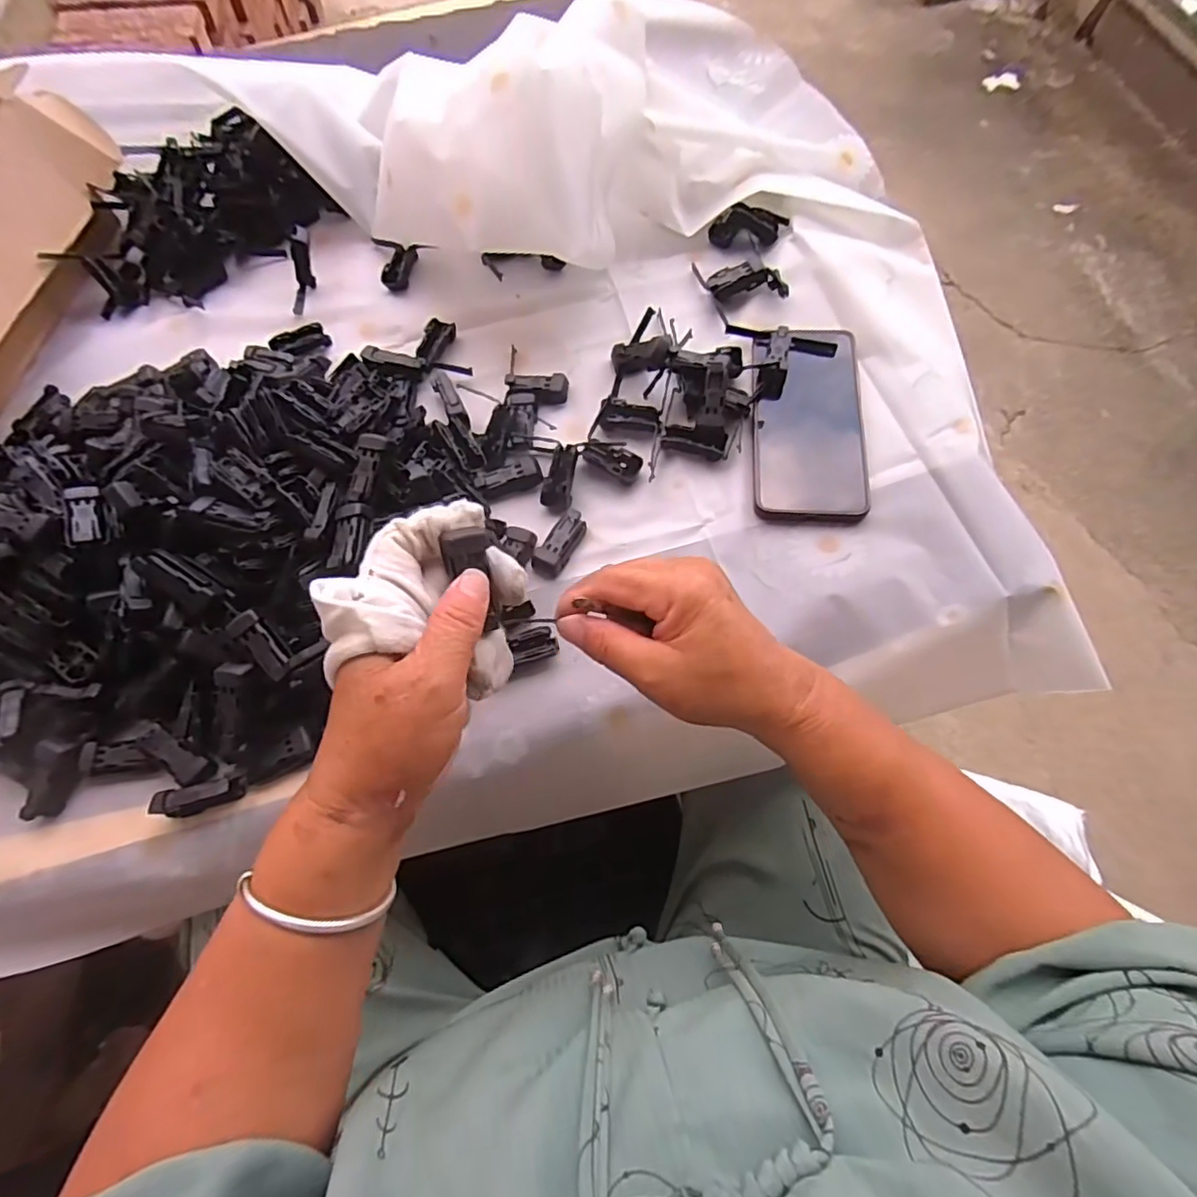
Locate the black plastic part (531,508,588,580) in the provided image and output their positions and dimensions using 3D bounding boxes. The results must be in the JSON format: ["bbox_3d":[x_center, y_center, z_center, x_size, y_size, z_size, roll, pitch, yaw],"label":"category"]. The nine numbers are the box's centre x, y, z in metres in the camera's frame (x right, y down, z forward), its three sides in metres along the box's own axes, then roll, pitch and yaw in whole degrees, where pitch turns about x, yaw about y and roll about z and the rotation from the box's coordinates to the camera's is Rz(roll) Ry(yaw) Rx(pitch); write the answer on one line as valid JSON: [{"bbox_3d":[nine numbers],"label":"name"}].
[{"bbox_3d":[-0.025,-0.038,0.418,0.022,0.013,0.051,33,71,12],"label":"black plastic part"}]

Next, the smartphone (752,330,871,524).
[{"bbox_3d":[0.155,-0.132,0.445,0.079,0.015,0.164,4,68,2],"label":"smartphone"}]

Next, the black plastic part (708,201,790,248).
[{"bbox_3d":[0.131,-0.326,0.518,0.064,0.025,0.027,7,68,3],"label":"black plastic part"}]

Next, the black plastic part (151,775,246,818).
[{"bbox_3d":[-0.242,0.120,0.361,0.048,0.019,0.015,-15,68,-6],"label":"black plastic part"}]

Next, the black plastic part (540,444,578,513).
[{"bbox_3d":[-0.027,-0.086,0.431,0.021,0.010,0.047,17,100,10],"label":"black plastic part"}]

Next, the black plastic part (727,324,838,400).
[{"bbox_3d":[0.135,-0.181,0.452,0.081,0.030,0.052,14,68,6],"label":"black plastic part"}]

